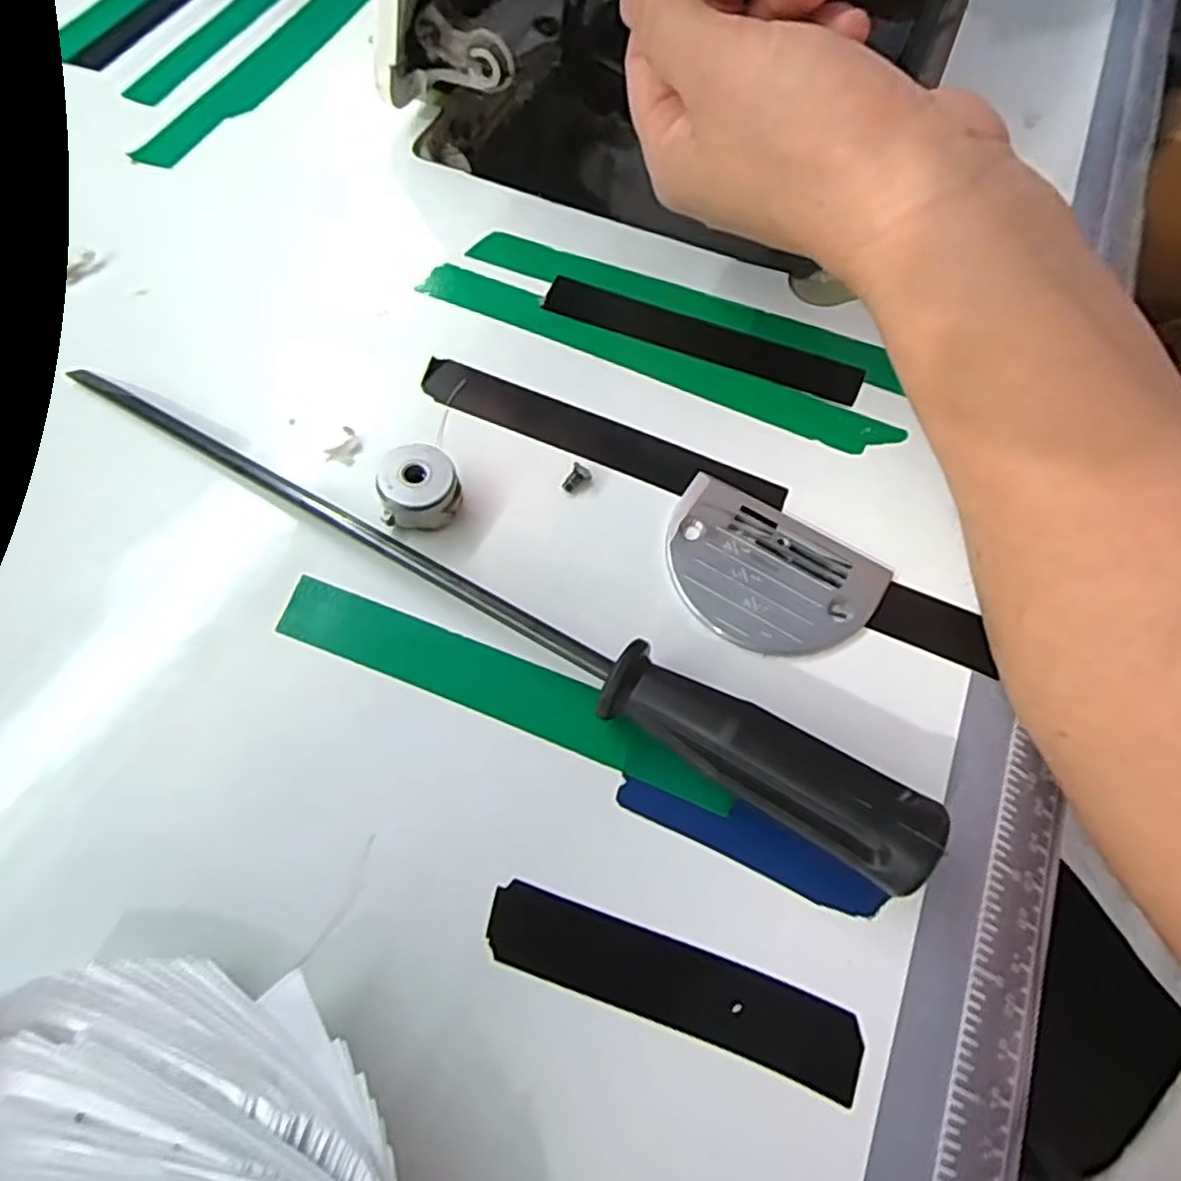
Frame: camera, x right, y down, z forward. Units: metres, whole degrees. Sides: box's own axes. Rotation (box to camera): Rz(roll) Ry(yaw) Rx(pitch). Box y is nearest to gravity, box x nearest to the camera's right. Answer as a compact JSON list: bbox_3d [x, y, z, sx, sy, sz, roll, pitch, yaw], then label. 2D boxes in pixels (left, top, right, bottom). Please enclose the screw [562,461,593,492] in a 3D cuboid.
[{"bbox_3d":[-0.004,-0.034,0.218,0.006,0.004,0.010,34,70,14],"label":"screw"}]

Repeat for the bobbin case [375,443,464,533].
[{"bbox_3d":[-0.048,-0.029,0.207,0.022,0.014,0.021,5,66,1],"label":"bobbin case"}]

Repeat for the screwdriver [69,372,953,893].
[{"bbox_3d":[-0.035,-0.003,0.193,0.259,0.024,0.021,30,69,12],"label":"screwdriver"}]

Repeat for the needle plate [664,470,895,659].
[{"bbox_3d":[0.050,-0.004,0.208,0.062,0.004,0.044,28,68,11],"label":"needle plate"}]

